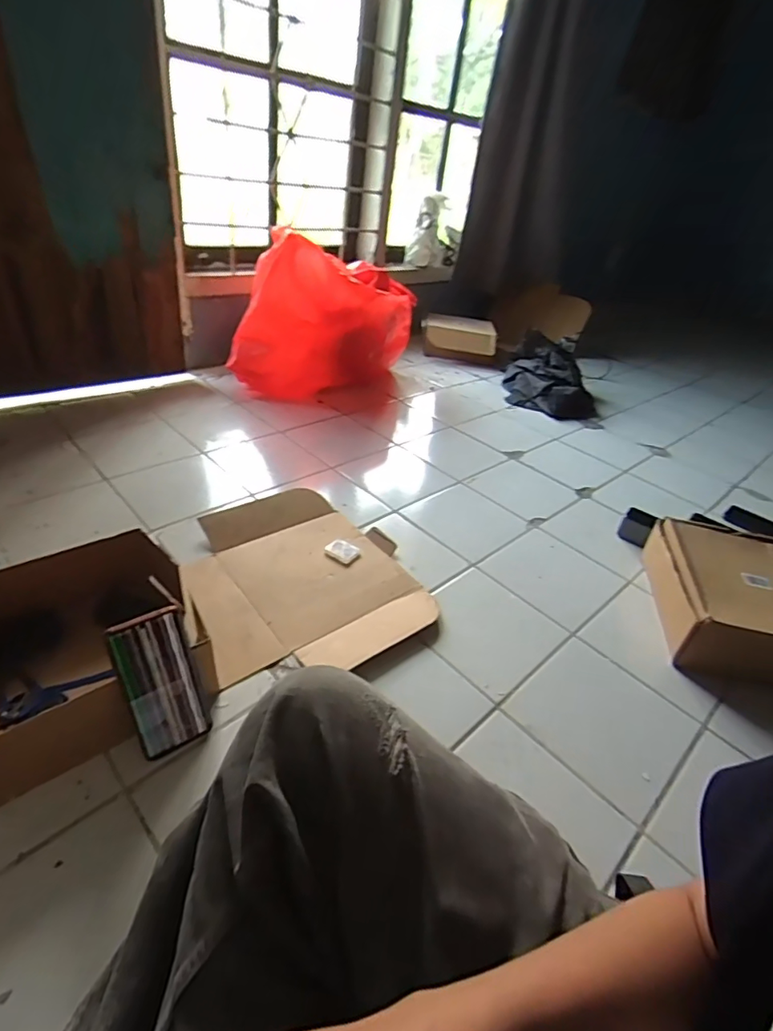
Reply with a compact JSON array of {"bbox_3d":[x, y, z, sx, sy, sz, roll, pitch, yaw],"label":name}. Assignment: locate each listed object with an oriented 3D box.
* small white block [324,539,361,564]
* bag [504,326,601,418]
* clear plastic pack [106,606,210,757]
[{"bbox_3d":[-0.076,0.059,0.892,0.054,0.010,0.041,27,40,24],"label":"small white block"},{"bbox_3d":[0.526,-0.447,1.643,0.274,0.132,0.367,9,35,1],"label":"bag"},{"bbox_3d":[-0.249,0.184,0.576,0.076,0.163,0.020,-20,21,-33],"label":"clear plastic pack"}]

